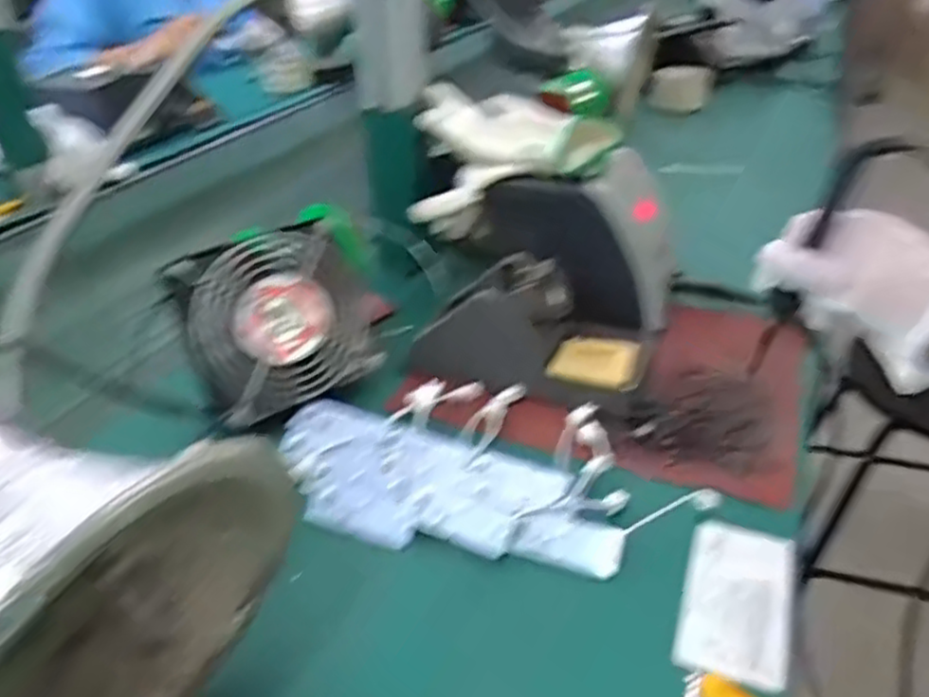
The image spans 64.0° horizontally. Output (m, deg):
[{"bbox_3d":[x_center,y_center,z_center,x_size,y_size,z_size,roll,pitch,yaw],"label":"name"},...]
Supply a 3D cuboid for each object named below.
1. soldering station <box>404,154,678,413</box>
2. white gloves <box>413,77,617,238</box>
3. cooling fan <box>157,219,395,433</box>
[{"bbox_3d":[0.074,-0.072,0.599,0.174,0.119,0.214,10,34,17],"label":"soldering station"},{"bbox_3d":[0.041,-0.152,0.638,0.172,0.099,0.124,6,33,11],"label":"white gloves"},{"bbox_3d":[-0.129,-0.020,0.525,0.131,0.122,0.034,-26,11,-27],"label":"cooling fan"}]

